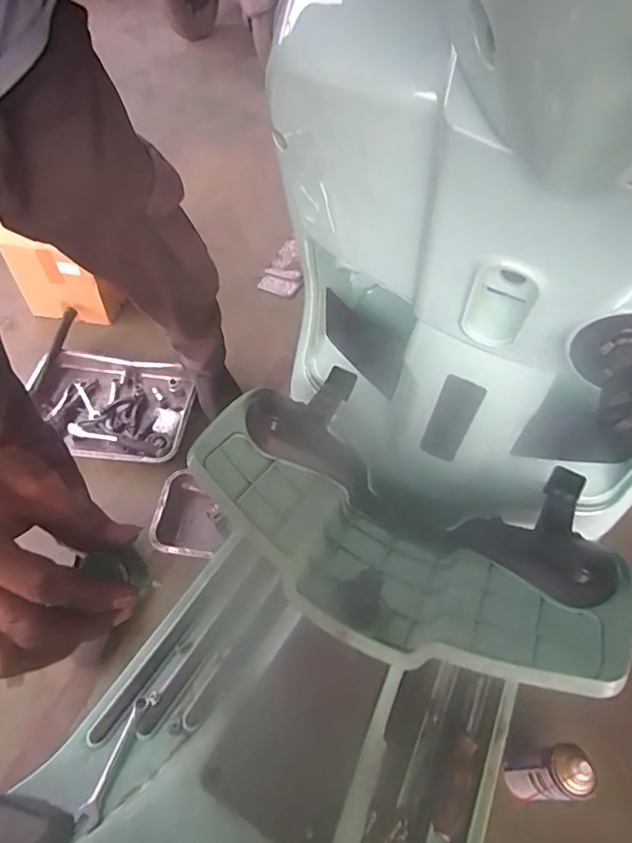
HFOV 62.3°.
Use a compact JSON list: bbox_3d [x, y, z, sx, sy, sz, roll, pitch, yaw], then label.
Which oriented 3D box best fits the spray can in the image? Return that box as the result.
[{"bbox_3d":[0.333,0.524,0.772,0.062,0.222,0.067,2,55,-2],"label":"spray can"}]

